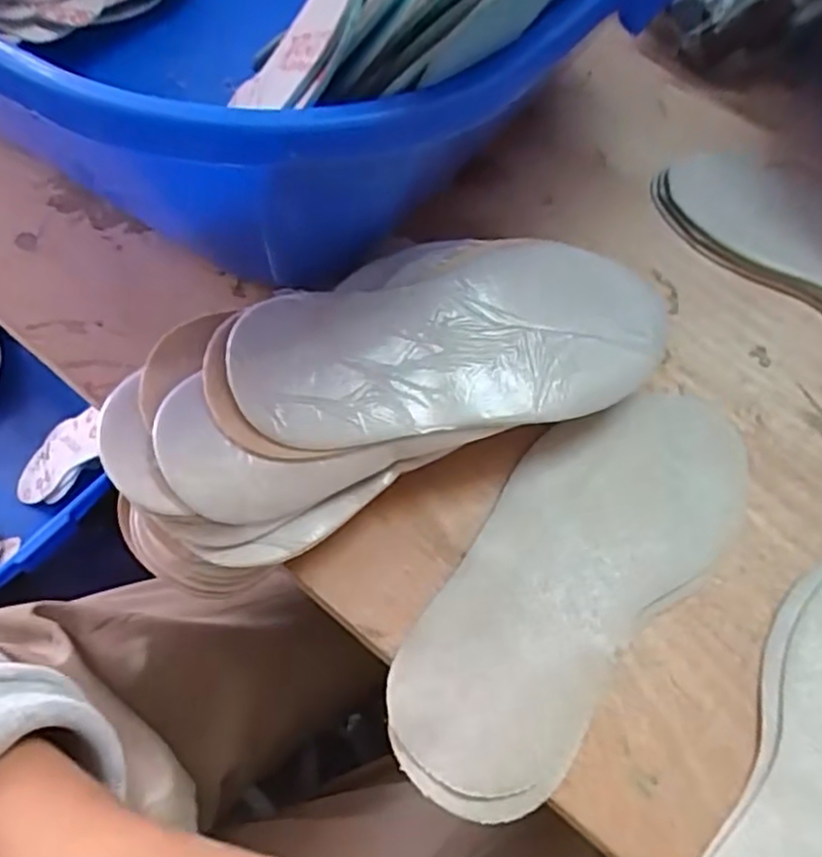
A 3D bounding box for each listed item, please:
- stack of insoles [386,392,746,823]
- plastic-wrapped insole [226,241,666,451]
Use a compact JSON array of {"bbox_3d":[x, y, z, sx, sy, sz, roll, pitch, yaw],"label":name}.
[{"bbox_3d":[0.080,0.060,0.330,0.095,0.009,0.241,39,63,18],"label":"stack of insoles"},{"bbox_3d":[0.026,-0.042,0.335,0.216,0.033,0.087,-16,61,-14],"label":"plastic-wrapped insole"}]

